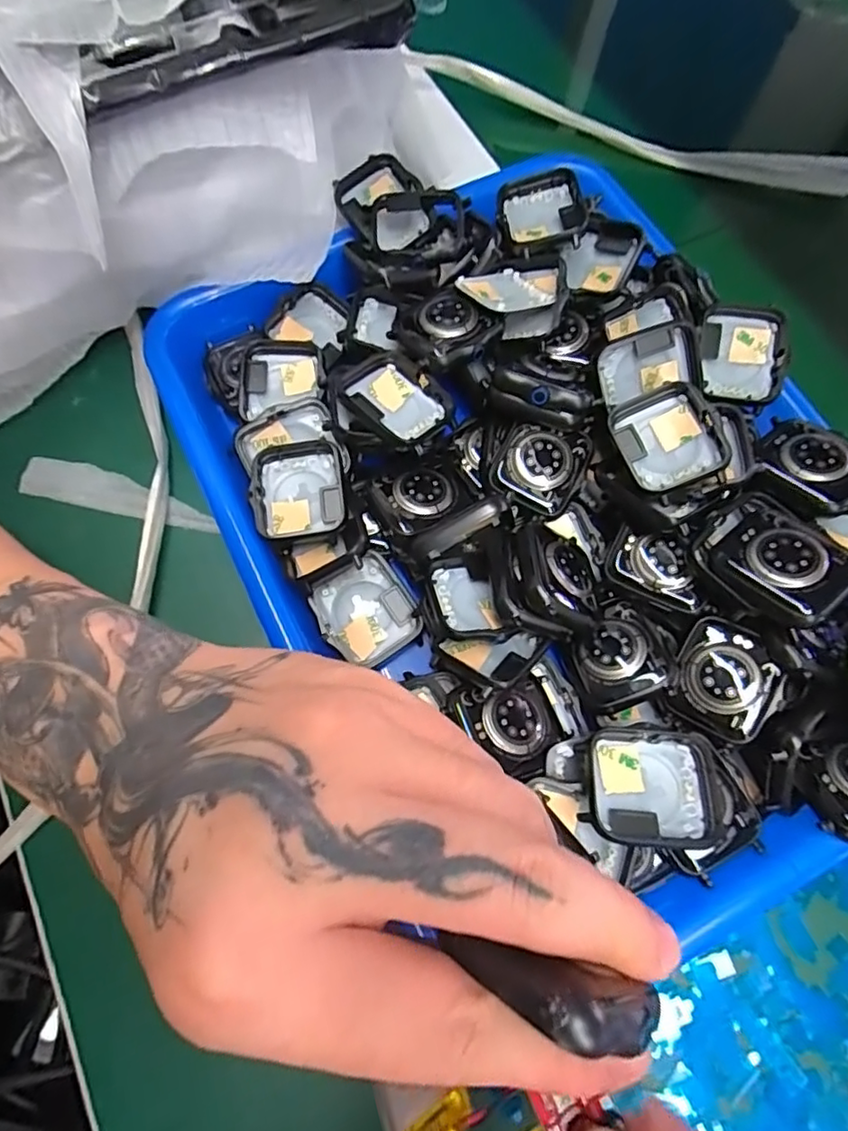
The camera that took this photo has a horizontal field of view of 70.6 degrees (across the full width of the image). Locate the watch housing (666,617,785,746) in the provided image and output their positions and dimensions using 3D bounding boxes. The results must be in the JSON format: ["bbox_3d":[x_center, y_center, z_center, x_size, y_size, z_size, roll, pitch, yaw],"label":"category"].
[{"bbox_3d":[0.113,0.043,0.223,0.033,0.014,0.039,32,74,11],"label":"watch housing"}]

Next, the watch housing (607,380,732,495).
[{"bbox_3d":[0.098,-0.050,0.240,0.036,0.010,0.041,-19,68,14],"label":"watch housing"}]

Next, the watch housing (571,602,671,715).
[{"bbox_3d":[0.075,0.035,0.233,0.030,0.015,0.039,-11,71,-3],"label":"watch housing"}]

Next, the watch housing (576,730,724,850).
[{"bbox_3d":[0.078,0.076,0.205,0.043,0.011,0.036,2,71,1],"label":"watch housing"}]

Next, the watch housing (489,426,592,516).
[{"bbox_3d":[0.048,-0.043,0.251,0.034,0.010,0.037,24,72,9],"label":"watch housing"}]

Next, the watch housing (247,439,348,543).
[{"bbox_3d":[-0.052,-0.030,0.252,0.038,0.010,0.043,-11,71,-3],"label":"watch housing"}]

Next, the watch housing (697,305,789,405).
[{"bbox_3d":[0.138,-0.091,0.260,0.034,0.011,0.040,3,101,9],"label":"watch housing"}]

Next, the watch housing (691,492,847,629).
[{"bbox_3d":[0.126,-0.002,0.219,0.039,0.012,0.051,-44,52,-1],"label":"watch housing"}]

